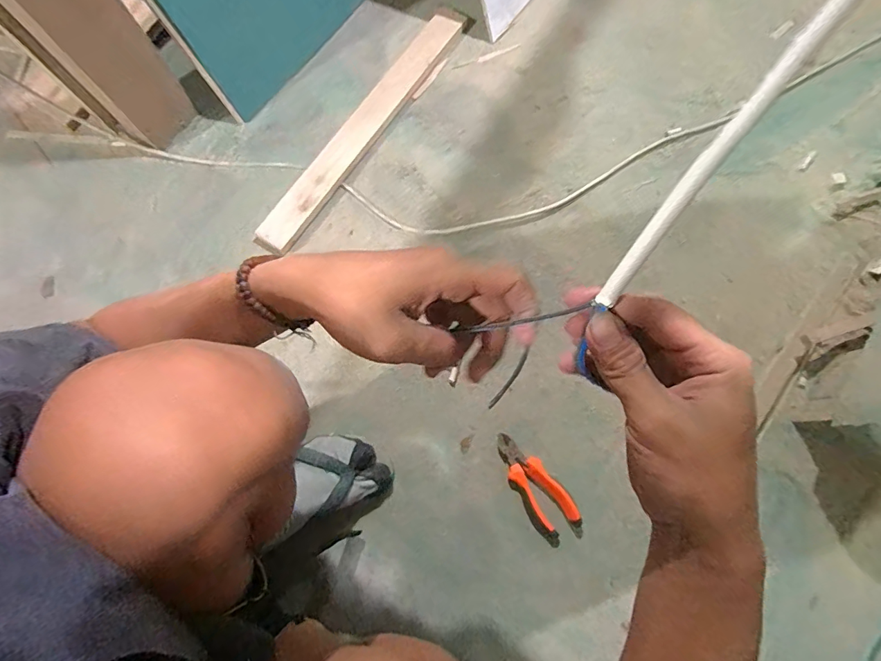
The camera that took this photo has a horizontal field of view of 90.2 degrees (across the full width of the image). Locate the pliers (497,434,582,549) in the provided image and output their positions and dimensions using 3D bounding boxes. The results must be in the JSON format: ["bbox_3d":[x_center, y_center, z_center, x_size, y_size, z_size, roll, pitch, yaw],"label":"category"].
[{"bbox_3d":[0.134,0.217,0.613,0.059,0.028,0.162,-30,78,-7],"label":"pliers"}]

